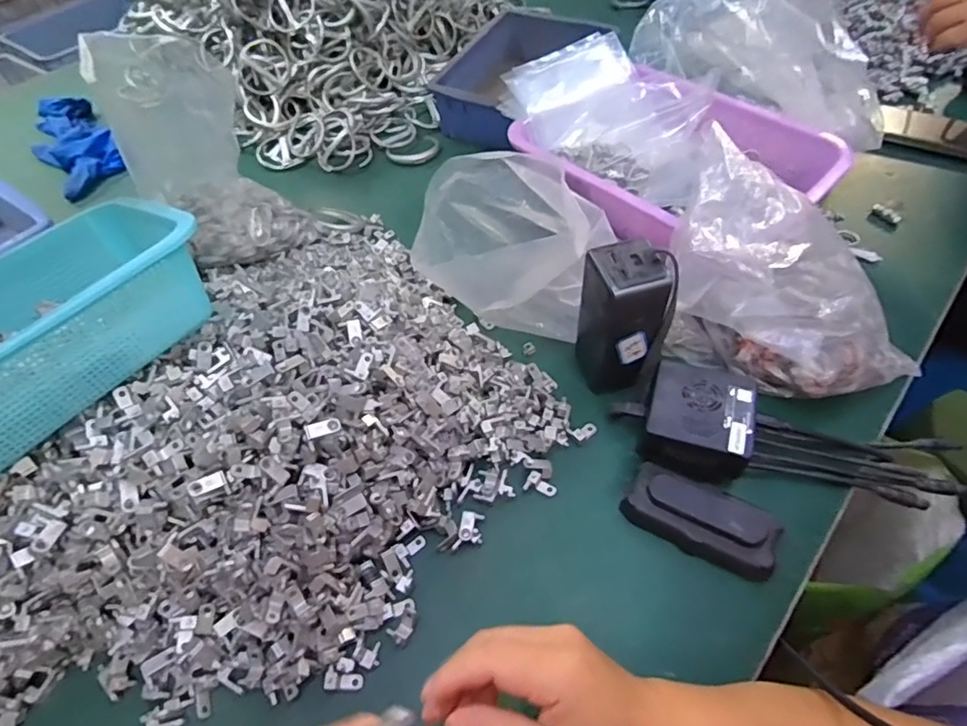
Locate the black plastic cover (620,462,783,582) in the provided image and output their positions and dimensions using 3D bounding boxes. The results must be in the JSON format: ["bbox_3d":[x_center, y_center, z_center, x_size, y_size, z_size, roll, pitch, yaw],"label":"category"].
[{"bbox_3d":[0.160,0.114,0.399,0.103,0.032,0.048,25,59,20],"label":"black plastic cover"}]

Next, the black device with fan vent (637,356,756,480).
[{"bbox_3d":[0.169,0.047,0.428,0.078,0.048,0.079,17,57,15],"label":"black device with fan vent"}]

